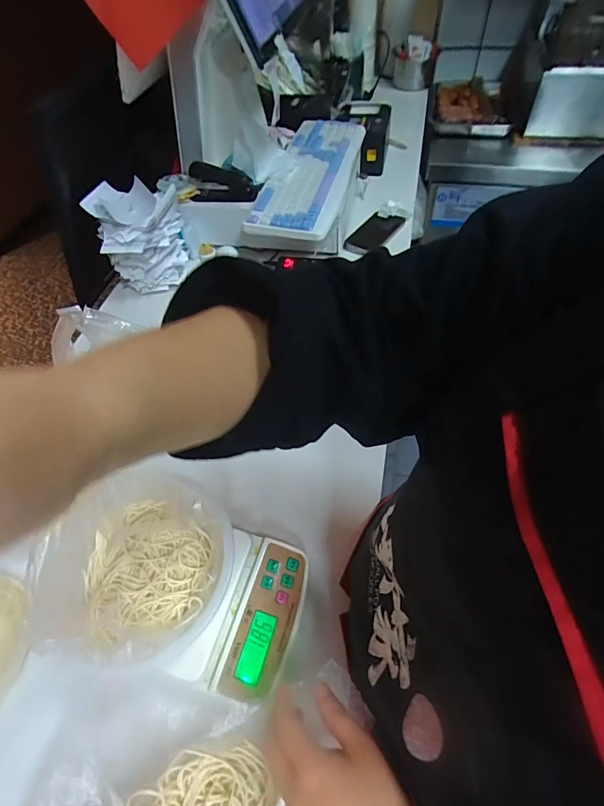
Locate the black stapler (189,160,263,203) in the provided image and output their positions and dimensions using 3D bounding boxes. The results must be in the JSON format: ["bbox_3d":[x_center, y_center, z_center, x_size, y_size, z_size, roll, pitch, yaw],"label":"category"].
[{"bbox_3d":[-0.146,-0.413,0.769,0.125,0.056,0.049,2,54,5],"label":"black stapler"}]

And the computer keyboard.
[{"bbox_3d":[0.020,-0.451,0.811,0.140,0.043,0.406,12,56,12],"label":"computer keyboard"}]

